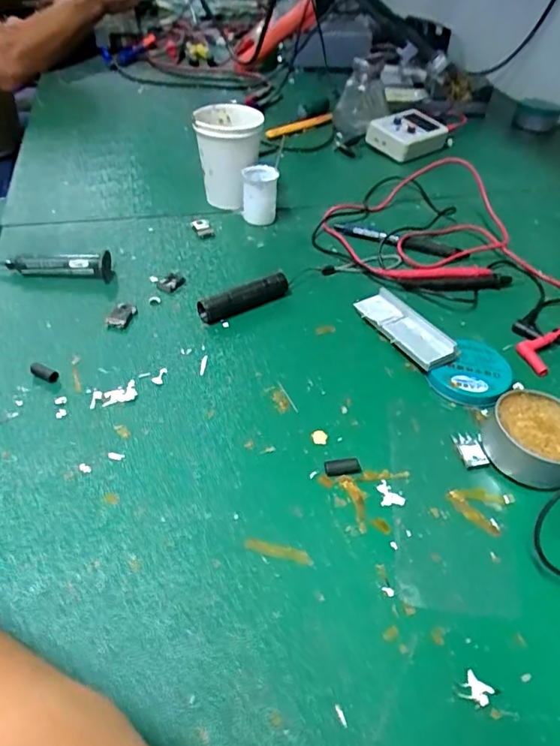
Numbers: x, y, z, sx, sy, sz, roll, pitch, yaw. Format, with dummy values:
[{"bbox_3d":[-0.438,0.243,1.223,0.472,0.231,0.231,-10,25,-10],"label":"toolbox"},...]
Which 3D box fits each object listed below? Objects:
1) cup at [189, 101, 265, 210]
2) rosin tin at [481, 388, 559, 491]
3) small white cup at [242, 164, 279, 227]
[{"bbox_3d":[-0.058,-0.237,0.596,0.066,0.100,0.066,2,44,-2],"label":"cup"},{"bbox_3d":[0.172,0.044,0.368,0.064,0.028,0.067,2,44,-2],"label":"rosin tin"},{"bbox_3d":[-0.022,-0.188,0.578,0.037,0.055,0.037,-3,44,-7],"label":"small white cup"}]

